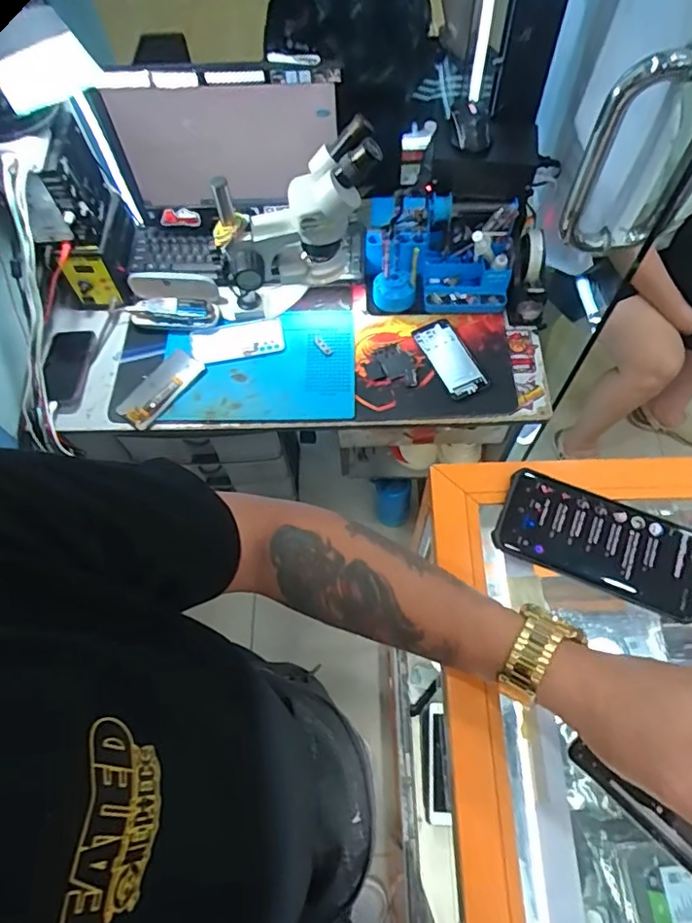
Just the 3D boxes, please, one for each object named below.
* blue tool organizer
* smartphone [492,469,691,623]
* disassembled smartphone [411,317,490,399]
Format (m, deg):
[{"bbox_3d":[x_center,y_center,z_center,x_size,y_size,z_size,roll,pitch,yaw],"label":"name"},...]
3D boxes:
[{"bbox_3d":[0.161,-0.369,0.986,0.251,0.136,0.157,2,64,3],"label":"blue tool organizer"},{"bbox_3d":[0.193,0.060,0.424,0.150,0.011,0.072,23,67,13],"label":"smartphone"},{"bbox_3d":[0.184,-0.183,0.980,0.079,0.013,0.156,-24,66,-9],"label":"disassembled smartphone"}]

